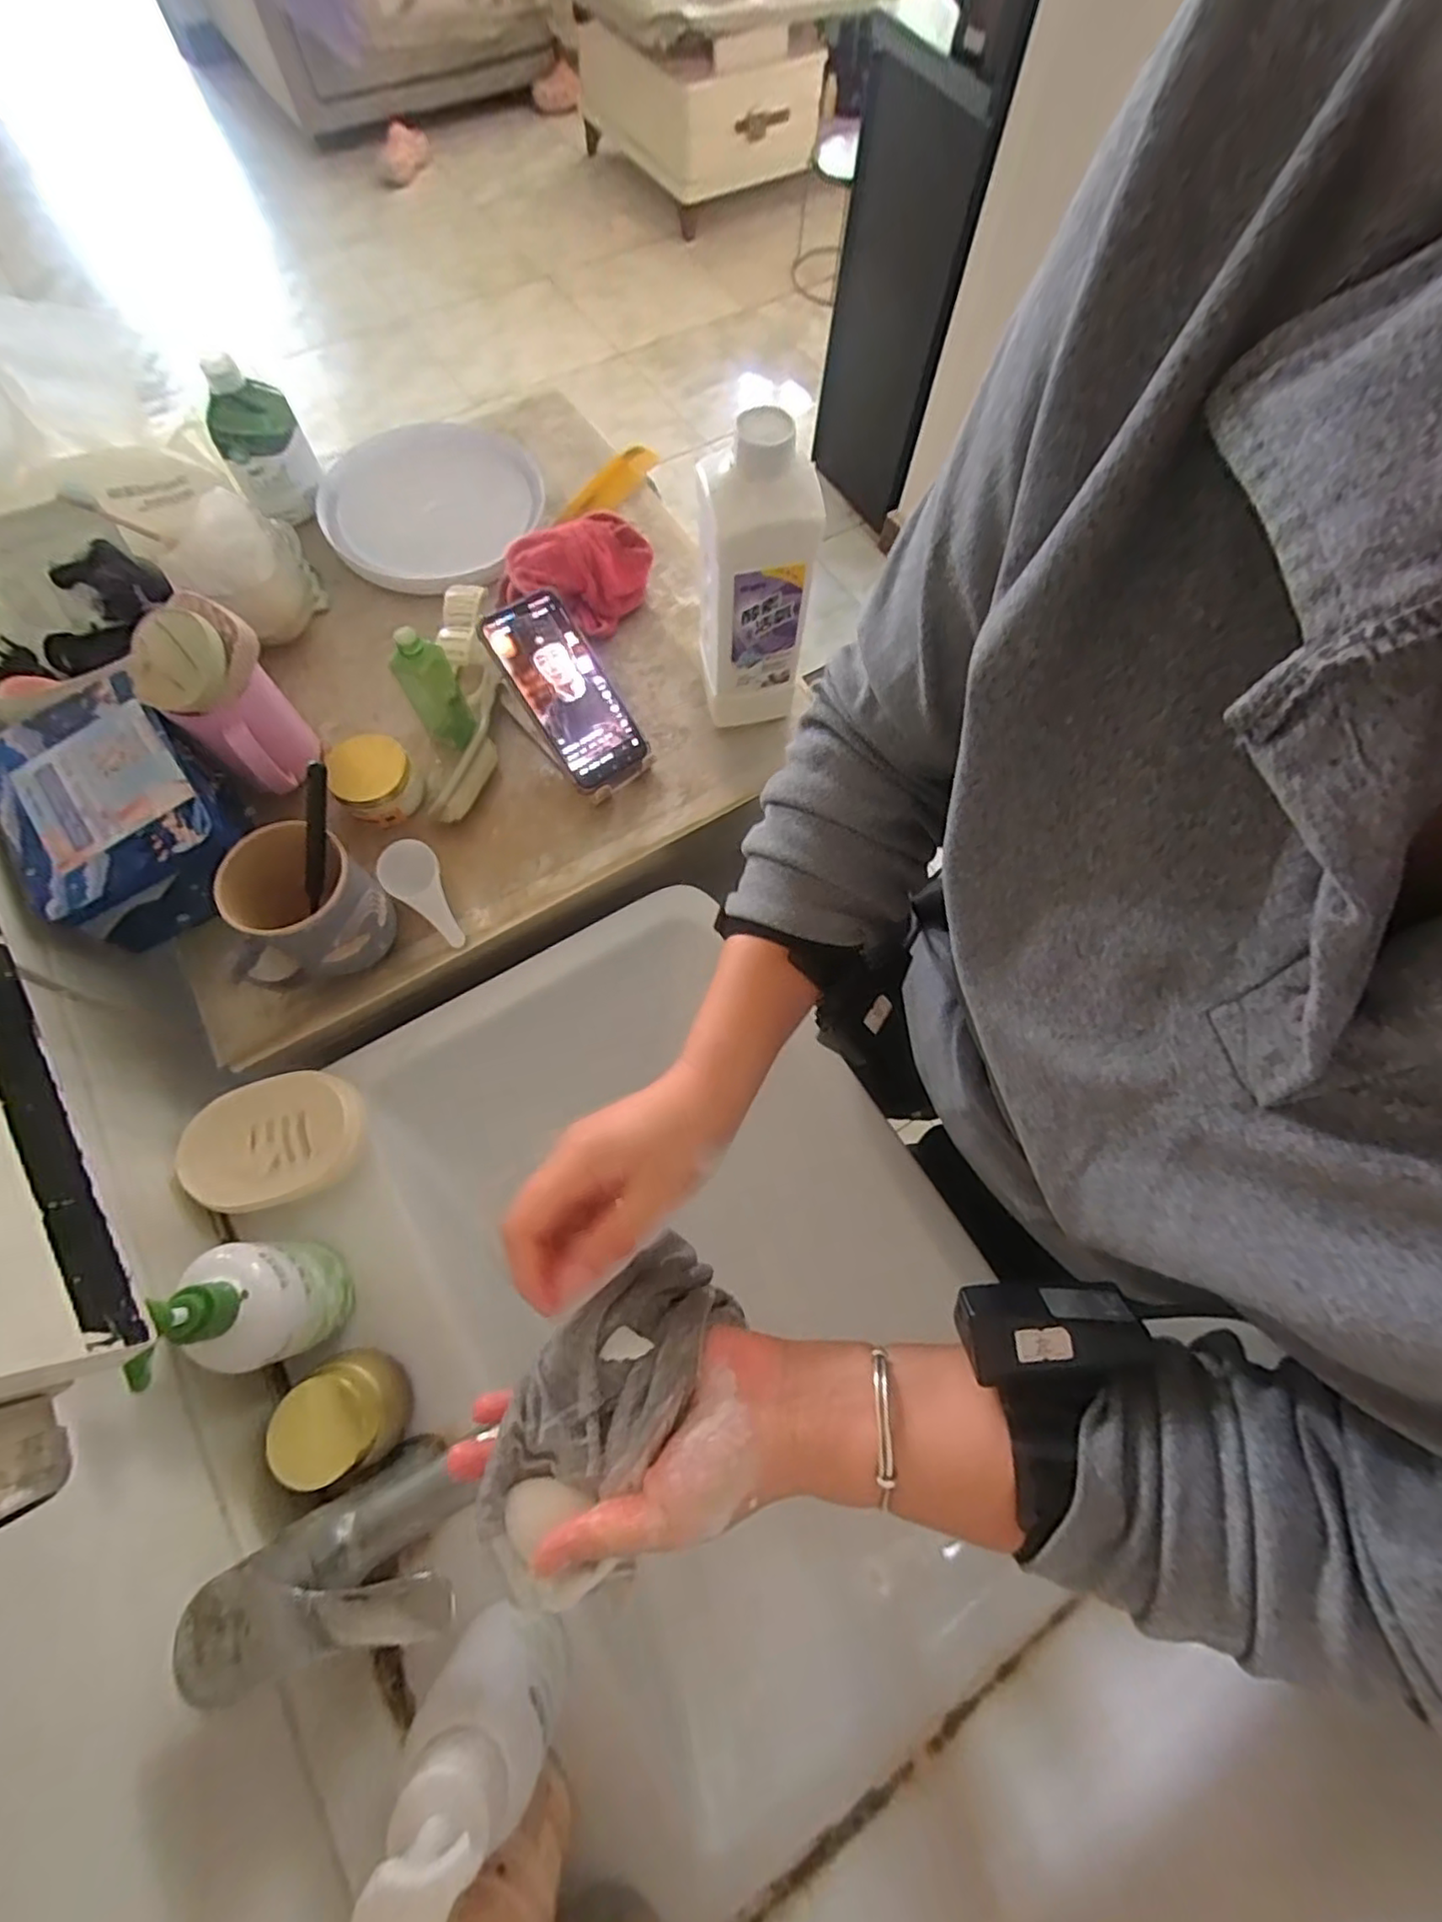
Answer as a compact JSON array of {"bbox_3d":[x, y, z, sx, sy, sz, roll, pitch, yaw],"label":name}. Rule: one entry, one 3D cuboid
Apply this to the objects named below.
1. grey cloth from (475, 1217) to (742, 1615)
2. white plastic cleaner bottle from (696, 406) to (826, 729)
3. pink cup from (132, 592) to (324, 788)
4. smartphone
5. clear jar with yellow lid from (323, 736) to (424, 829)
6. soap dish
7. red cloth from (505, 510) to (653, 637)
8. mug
[{"bbox_3d":[-0.050,0.200,0.320,0.073,0.049,0.150,33,50,10],"label":"grey cloth"},{"bbox_3d":[0.023,-0.294,0.538,0.077,0.242,0.071,-14,70,-7],"label":"white plastic cleaner bottle"},{"bbox_3d":[-0.387,-0.205,0.531,0.088,0.133,0.084,1,69,-2],"label":"pink cup"},{"bbox_3d":[-0.133,-0.233,0.582,0.075,0.016,0.157,-36,104,-14],"label":"smartphone"},{"bbox_3d":[-0.294,-0.155,0.570,0.065,0.043,0.065,1,69,-2],"label":"clear jar with yellow lid"},{"bbox_3d":[-0.327,0.133,0.498,0.119,0.028,0.089,-13,70,-7],"label":"soap dish"},{"bbox_3d":[-0.138,-0.382,0.660,0.105,0.057,0.137,40,73,12],"label":"red cloth"},{"bbox_3d":[-0.307,-0.036,0.503,0.099,0.109,0.092,-21,71,-9],"label":"mug"}]

